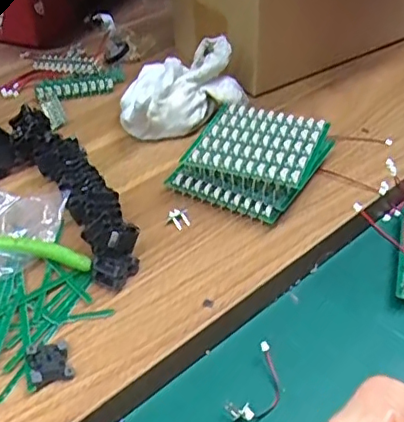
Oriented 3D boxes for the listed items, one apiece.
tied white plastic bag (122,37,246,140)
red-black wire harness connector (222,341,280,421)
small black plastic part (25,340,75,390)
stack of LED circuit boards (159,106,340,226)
[{"bbox_3d":[-0.023,-0.097,0.451,0.101,0.061,0.072,-25,51,-25],"label":"tied white plastic bag"},{"bbox_3d":[0.032,0.093,0.306,0.022,0.010,0.045,21,46,23],"label":"red-black wire harness connector"},{"bbox_3d":[-0.077,0.077,0.289,0.021,0.008,0.022,-15,43,-16],"label":"small black plastic part"},{"bbox_3d":[0.037,-0.037,0.398,0.087,0.038,0.092,23,48,19],"label":"stack of LED circuit boards"}]

